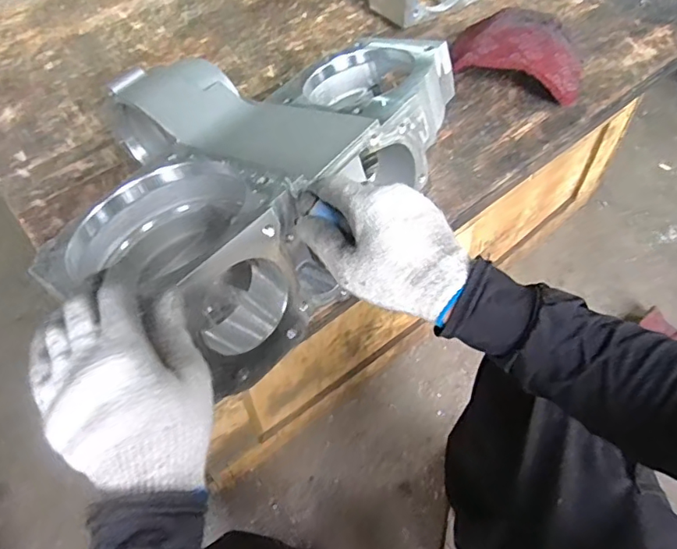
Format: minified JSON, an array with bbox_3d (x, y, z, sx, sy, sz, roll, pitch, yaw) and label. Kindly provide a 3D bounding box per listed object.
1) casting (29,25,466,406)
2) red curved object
[{"bbox_3d":[-0.102,-0.123,0.567,0.331,0.157,0.436,25,59,18],"label":"casting"},{"bbox_3d":[0.266,-0.328,0.793,0.194,0.059,0.150,18,57,13],"label":"red curved object"}]

